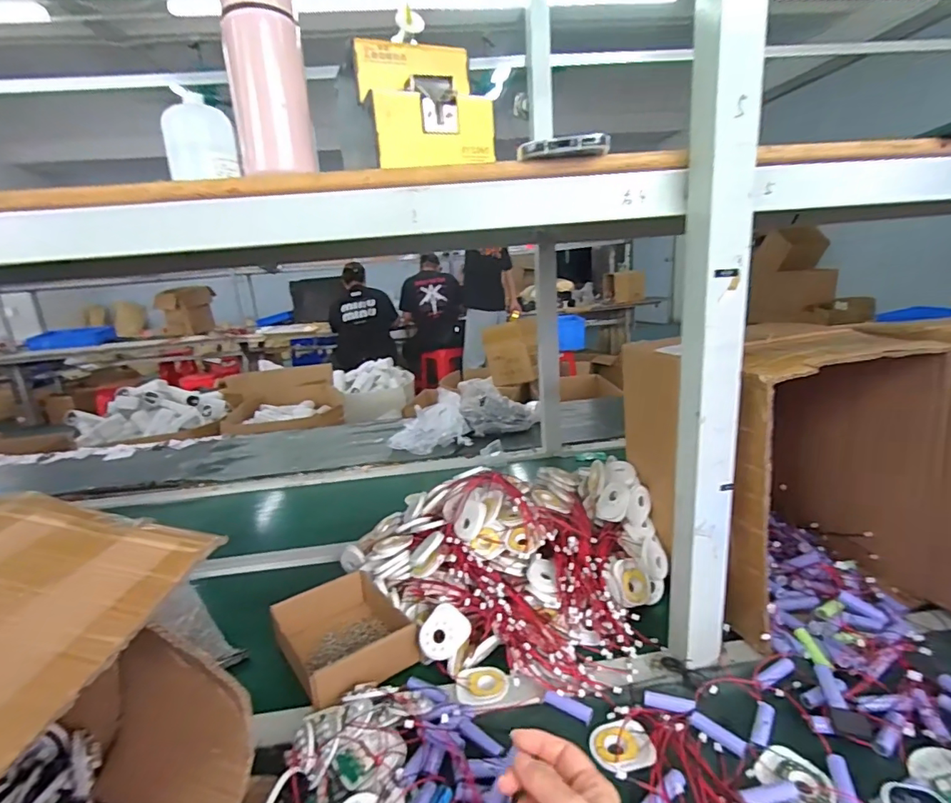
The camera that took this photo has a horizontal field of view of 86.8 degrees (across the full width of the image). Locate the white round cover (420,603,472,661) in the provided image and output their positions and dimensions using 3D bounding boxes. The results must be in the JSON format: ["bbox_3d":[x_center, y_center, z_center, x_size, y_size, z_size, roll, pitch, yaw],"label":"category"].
[{"bbox_3d":[-0.038,0.275,0.601,0.049,0.009,0.059,37,73,18],"label":"white round cover"}]

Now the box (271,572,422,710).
[{"bbox_3d":[-0.168,0.300,0.659,0.147,0.061,0.199,-15,19,-35],"label":"box"}]

